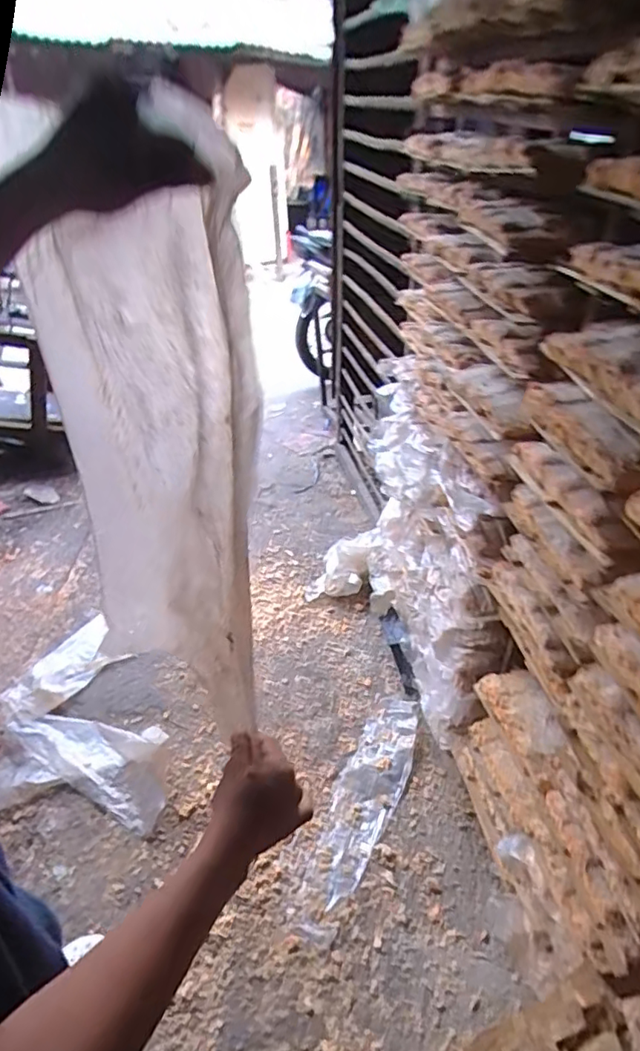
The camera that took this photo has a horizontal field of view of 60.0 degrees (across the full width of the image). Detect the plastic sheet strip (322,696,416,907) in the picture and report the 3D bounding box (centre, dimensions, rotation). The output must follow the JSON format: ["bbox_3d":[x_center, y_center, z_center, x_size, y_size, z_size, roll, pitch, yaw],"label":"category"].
[{"bbox_3d":[0.121,0.649,1.382,0.149,0.015,0.504,20,44,22],"label":"plastic sheet strip"}]

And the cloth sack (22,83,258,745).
[{"bbox_3d":[-0.160,-0.028,0.576,0.350,0.527,0.044,24,40,37],"label":"cloth sack"}]

